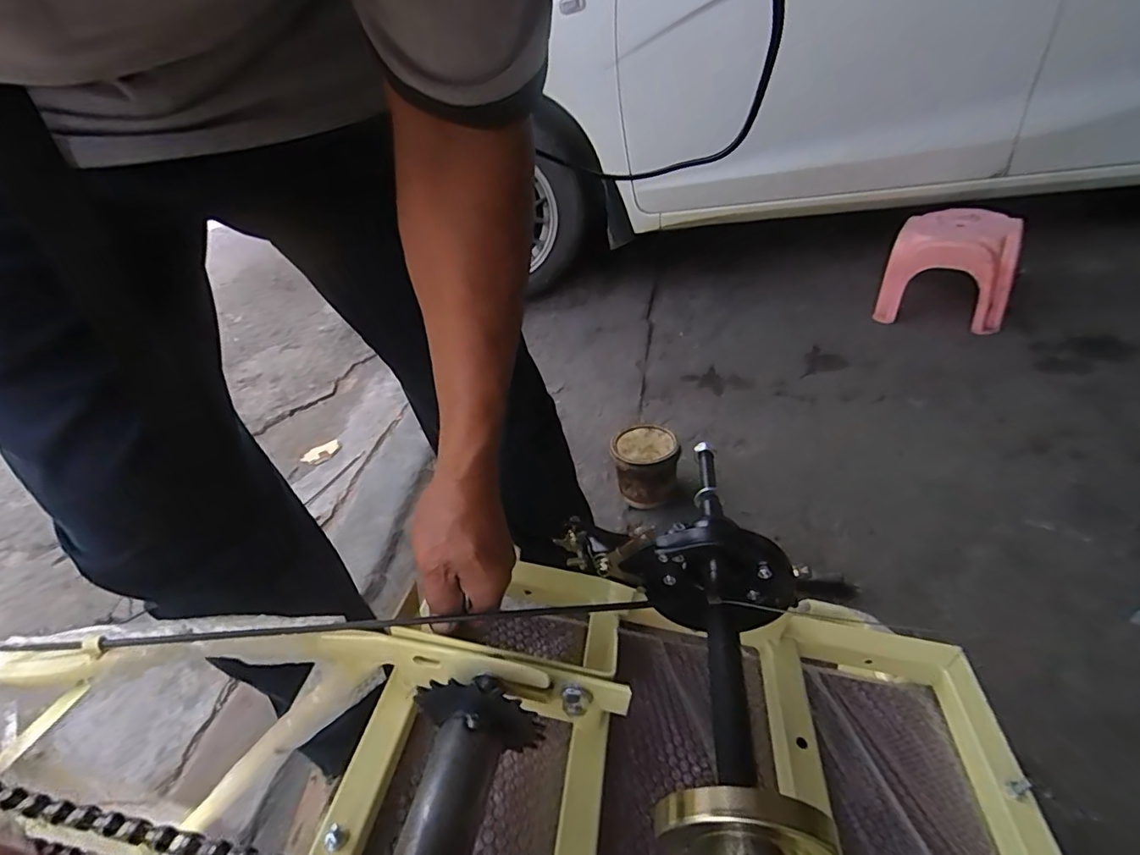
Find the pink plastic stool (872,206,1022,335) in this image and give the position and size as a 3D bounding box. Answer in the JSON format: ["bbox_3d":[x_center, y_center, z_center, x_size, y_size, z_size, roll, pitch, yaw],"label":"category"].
[{"bbox_3d":[1.043,-0.437,1.458,0.286,0.263,0.321,11,40,28],"label":"pink plastic stool"}]

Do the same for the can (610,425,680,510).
[{"bbox_3d":[0.140,0.078,0.972,0.114,0.127,0.113,-5,35,4],"label":"can"}]

